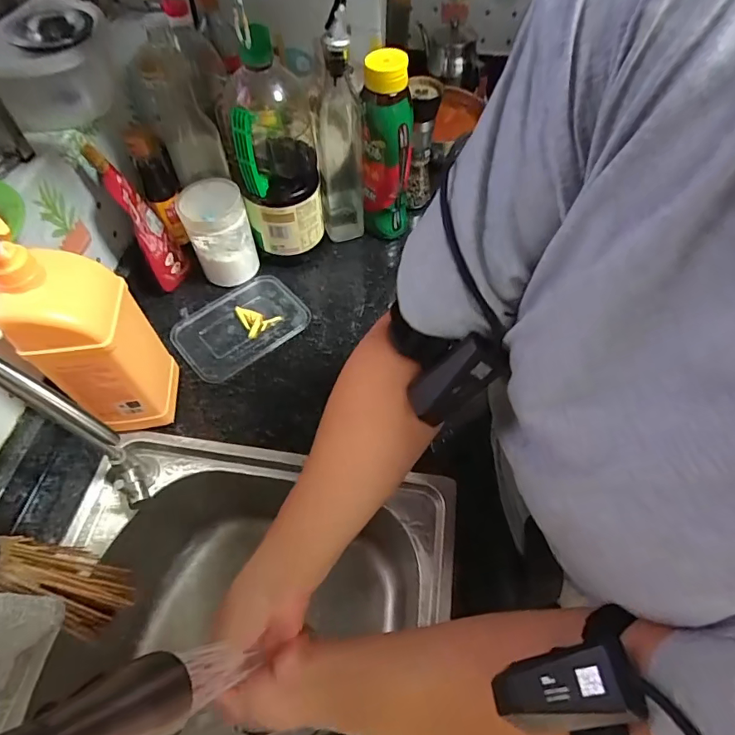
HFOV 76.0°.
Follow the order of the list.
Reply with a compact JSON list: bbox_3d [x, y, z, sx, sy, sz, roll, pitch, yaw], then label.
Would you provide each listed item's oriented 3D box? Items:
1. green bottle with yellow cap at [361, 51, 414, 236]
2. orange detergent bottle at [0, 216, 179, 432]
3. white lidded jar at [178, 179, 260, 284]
[{"bbox_3d":[0.026,-0.287,0.650,0.064,0.248,0.059,2,58,1],"label":"green bottle with yellow cap"},{"bbox_3d":[-0.270,-0.035,0.465,0.080,0.282,0.087,-6,58,-4],"label":"orange detergent bottle"},{"bbox_3d":[-0.201,-0.183,0.648,0.080,0.129,0.069,-18,60,-11],"label":"white lidded jar"}]

